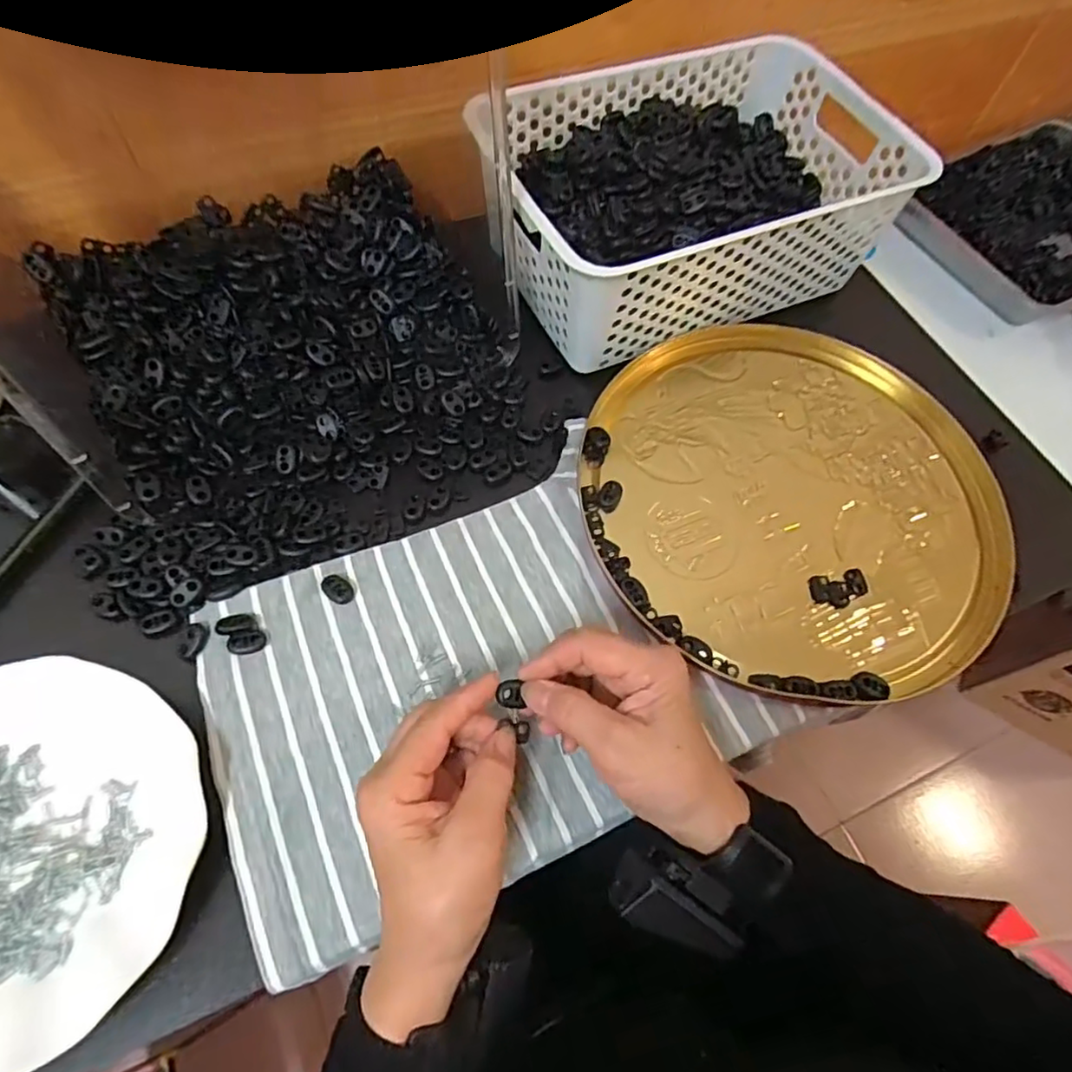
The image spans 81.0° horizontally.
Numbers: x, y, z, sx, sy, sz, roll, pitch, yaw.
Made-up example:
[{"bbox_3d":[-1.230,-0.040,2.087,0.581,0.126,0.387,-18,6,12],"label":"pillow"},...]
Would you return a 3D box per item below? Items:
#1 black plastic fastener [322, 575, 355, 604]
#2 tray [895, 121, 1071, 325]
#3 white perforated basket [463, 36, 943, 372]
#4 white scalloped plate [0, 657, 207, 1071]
[{"bbox_3d":[-0.125,0.033,0.395,0.021,0.004,0.015,31,65,12],"label":"black plastic fastener"},{"bbox_3d":[0.594,-0.371,0.738,0.322,0.046,0.228,-27,67,-16],"label":"tray"},{"bbox_3d":[0.117,-0.267,0.503,0.297,0.108,0.201,-20,66,-14],"label":"white perforated basket"},{"bbox_3d":[-0.260,0.157,0.312,0.177,0.020,0.181,2,62,-3],"label":"white scalloped plate"}]

